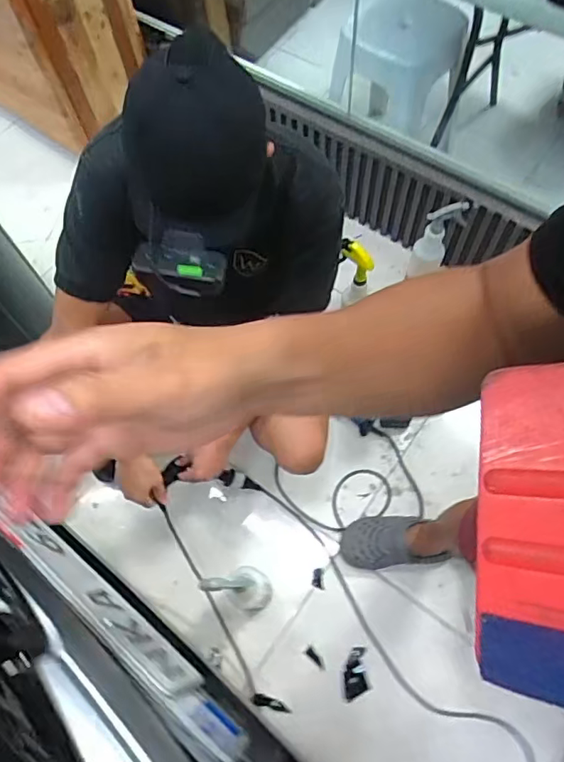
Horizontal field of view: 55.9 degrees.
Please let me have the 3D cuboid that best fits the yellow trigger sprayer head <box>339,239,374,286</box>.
[{"bbox_3d":[0.170,-0.275,1.246,0.075,0.117,0.031,30,69,16],"label":"yellow trigger sprayer head"}]

